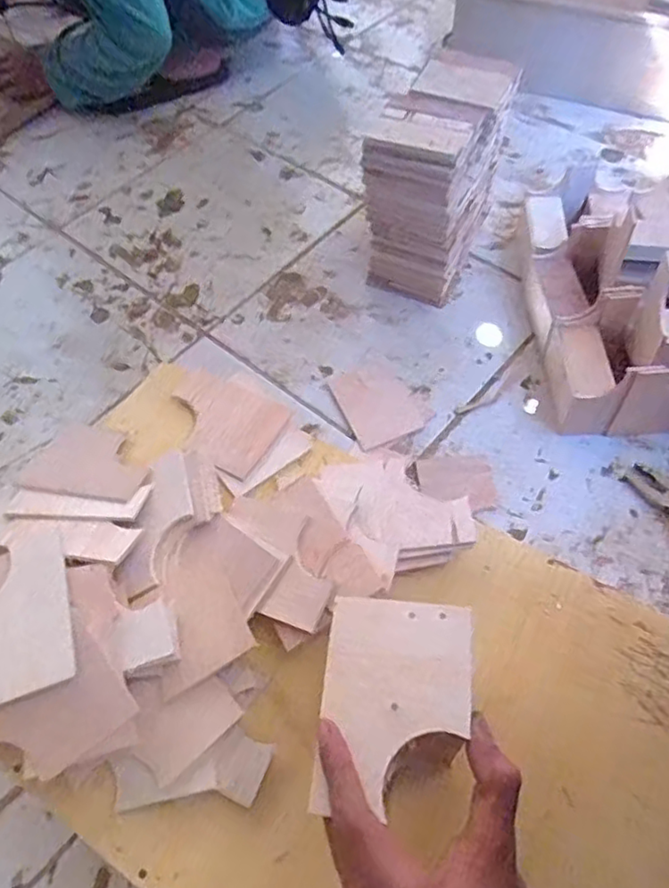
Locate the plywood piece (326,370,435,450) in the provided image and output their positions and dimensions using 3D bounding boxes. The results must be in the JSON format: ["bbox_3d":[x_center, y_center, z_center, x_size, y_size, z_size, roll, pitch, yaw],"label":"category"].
[{"bbox_3d":[0.049,-0.048,0.685,0.085,0.004,0.094,-21,60,-10],"label":"plywood piece"}]

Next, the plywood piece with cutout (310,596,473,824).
[{"bbox_3d":[0.030,0.122,0.308,0.070,0.006,0.093,4,59,6],"label":"plywood piece with cutout"}]

